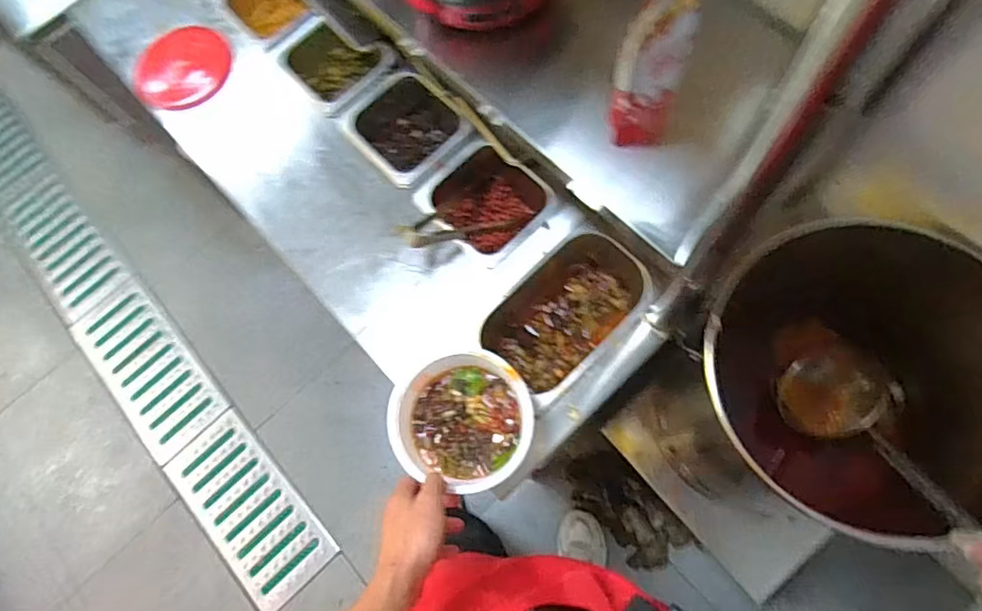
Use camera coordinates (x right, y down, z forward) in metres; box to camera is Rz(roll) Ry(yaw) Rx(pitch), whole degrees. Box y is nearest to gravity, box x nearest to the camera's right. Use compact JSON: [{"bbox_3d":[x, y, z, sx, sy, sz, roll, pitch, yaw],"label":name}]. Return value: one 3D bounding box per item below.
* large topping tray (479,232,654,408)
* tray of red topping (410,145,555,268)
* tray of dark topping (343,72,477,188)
[{"bbox_3d":[0.111,0.015,0.804,0.253,0.092,0.153,-42,73,-8],"label":"large topping tray"},{"bbox_3d":[-0.004,-0.155,0.856,0.166,0.086,0.168,39,80,16],"label":"tray of red topping"},{"bbox_3d":[-0.135,-0.271,0.912,0.156,0.103,0.182,-44,73,-8],"label":"tray of dark topping"}]

